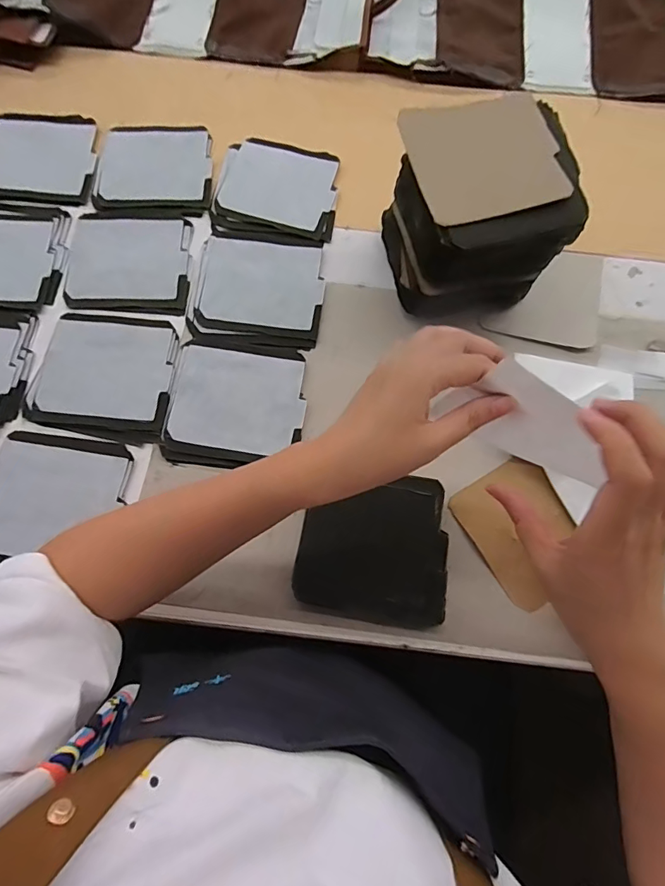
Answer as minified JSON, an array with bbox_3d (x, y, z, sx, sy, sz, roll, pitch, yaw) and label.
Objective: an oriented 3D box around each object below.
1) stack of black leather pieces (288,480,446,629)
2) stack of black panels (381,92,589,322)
[{"bbox_3d":[0.039,0.093,0.422,0.133,0.033,0.128,9,74,2],"label":"stack of black leather pieces"},{"bbox_3d":[0.142,-0.223,0.459,0.151,0.137,0.142,-10,74,-4],"label":"stack of black panels"}]

